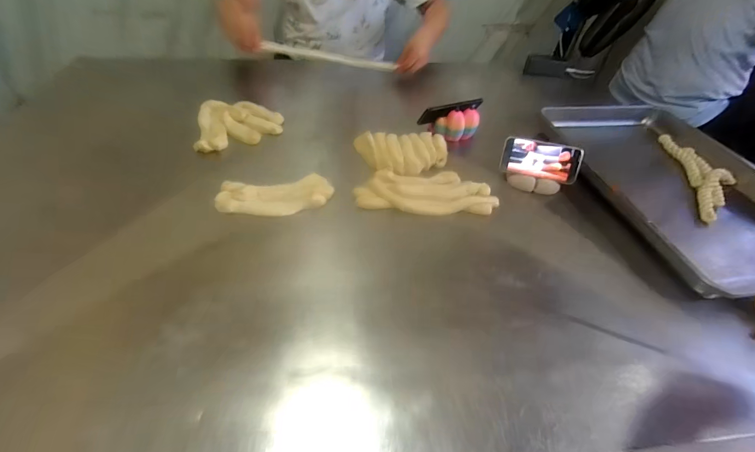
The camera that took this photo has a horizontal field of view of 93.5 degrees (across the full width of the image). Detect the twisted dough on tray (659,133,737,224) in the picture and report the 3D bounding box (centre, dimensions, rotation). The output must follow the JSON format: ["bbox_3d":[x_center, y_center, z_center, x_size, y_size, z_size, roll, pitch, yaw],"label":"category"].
[{"bbox_3d":[0.723,-0.116,0.779,0.097,0.035,0.294,13,47,7],"label":"twisted dough on tray"}]

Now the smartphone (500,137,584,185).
[{"bbox_3d":[0.335,-0.136,0.728,0.152,0.075,0.016,10,8,5],"label":"smartphone"}]

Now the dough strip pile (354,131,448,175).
[{"bbox_3d":[0.056,-0.164,0.773,0.195,0.036,0.117,-4,47,-9],"label":"dough strip pile"}]

